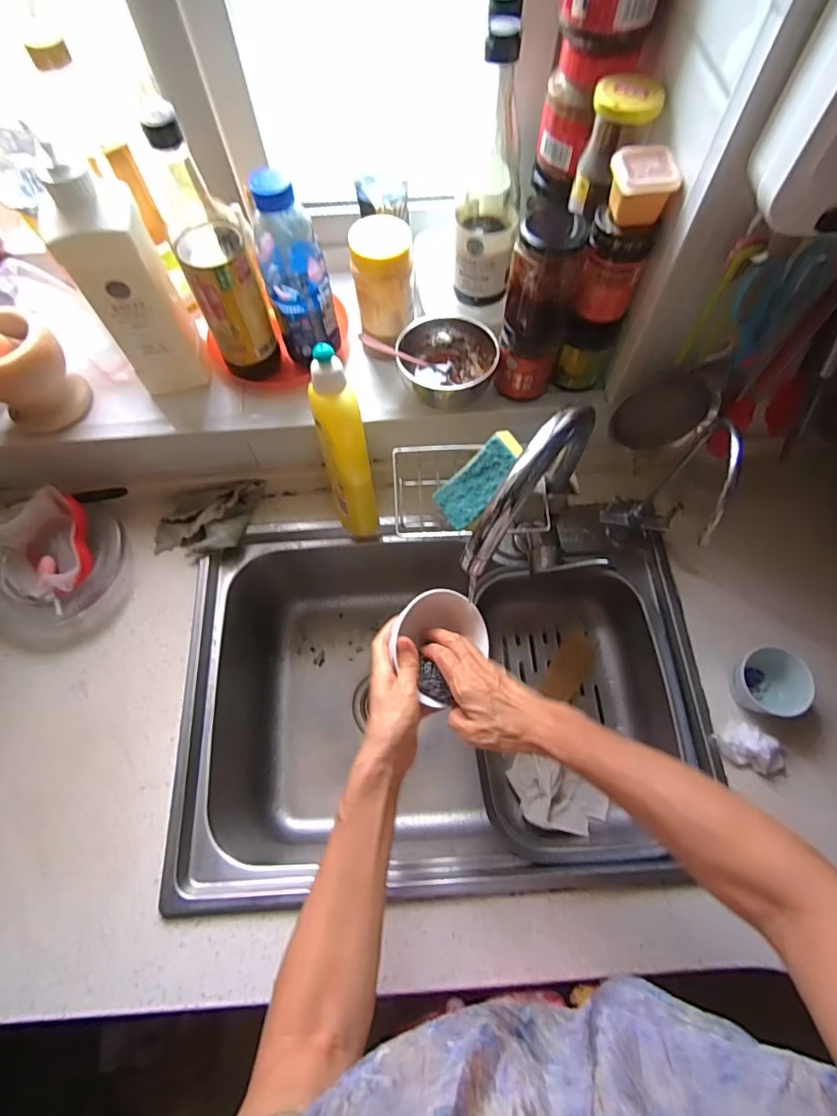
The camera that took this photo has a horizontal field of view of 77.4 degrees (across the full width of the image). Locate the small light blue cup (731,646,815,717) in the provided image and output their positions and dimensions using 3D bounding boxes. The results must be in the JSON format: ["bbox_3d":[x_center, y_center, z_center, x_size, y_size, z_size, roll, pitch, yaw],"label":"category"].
[{"bbox_3d":[0.403,0.146,0.600,0.073,0.057,0.072,0,66,1],"label":"small light blue cup"}]

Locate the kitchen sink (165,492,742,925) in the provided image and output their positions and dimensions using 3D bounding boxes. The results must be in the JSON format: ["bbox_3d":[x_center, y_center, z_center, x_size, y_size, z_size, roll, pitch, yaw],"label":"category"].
[{"bbox_3d":[0.029,0.186,0.748,0.621,0.247,0.473,-3,66,0],"label":"kitchen sink"}]

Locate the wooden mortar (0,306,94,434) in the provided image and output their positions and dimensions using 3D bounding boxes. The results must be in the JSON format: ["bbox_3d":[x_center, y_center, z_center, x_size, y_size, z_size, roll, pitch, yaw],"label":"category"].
[{"bbox_3d":[-0.459,-0.215,0.612,0.089,0.107,0.101,40,73,17],"label":"wooden mortar"}]

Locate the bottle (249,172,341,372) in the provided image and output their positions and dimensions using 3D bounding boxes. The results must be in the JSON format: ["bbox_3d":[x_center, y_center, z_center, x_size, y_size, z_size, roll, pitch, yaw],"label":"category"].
[{"bbox_3d":[-0.141,-0.320,0.598,0.074,0.217,0.083,-16,67,-6],"label":"bottle"}]

